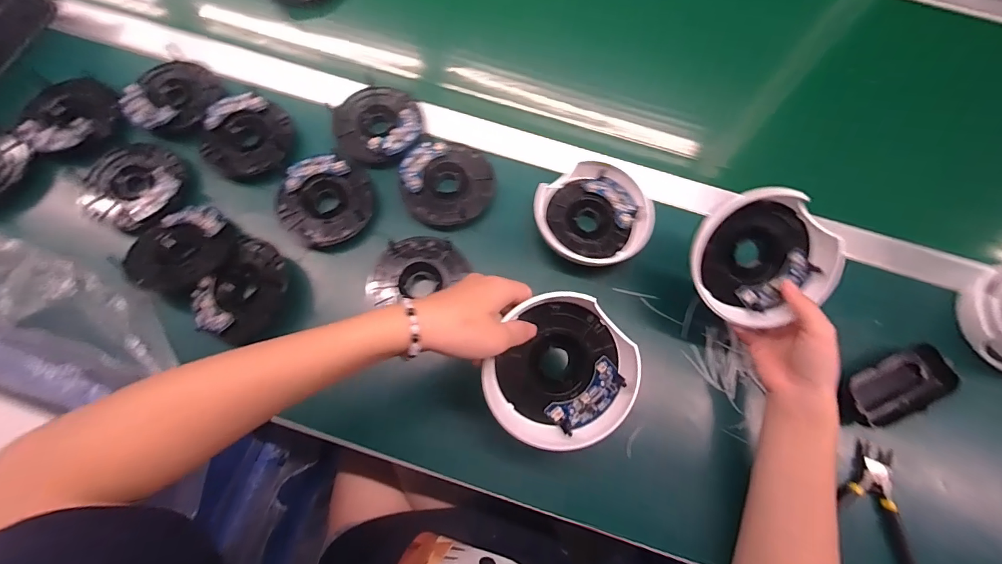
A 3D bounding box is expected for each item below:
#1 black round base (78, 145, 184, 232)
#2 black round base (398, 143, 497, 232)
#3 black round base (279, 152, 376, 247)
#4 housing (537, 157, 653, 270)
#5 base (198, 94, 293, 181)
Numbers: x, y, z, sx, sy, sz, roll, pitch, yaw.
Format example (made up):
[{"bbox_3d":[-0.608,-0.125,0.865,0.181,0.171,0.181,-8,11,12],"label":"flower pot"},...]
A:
[{"bbox_3d":[-0.392,-0.106,0.448,0.107,0.020,0.094,22,73,5],"label":"black round base"},{"bbox_3d":[-0.057,-0.106,0.457,0.098,0.017,0.093,1,72,-2],"label":"black round base"},{"bbox_3d":[-0.188,-0.087,0.450,0.092,0.021,0.094,1,72,-2],"label":"black round base"},{"bbox_3d":[0.093,-0.066,0.451,0.114,0.044,0.110,1,72,-2],"label":"housing"},{"bbox_3d":[-0.285,-0.166,0.470,0.095,0.017,0.093,1,72,-2],"label":"base"}]

